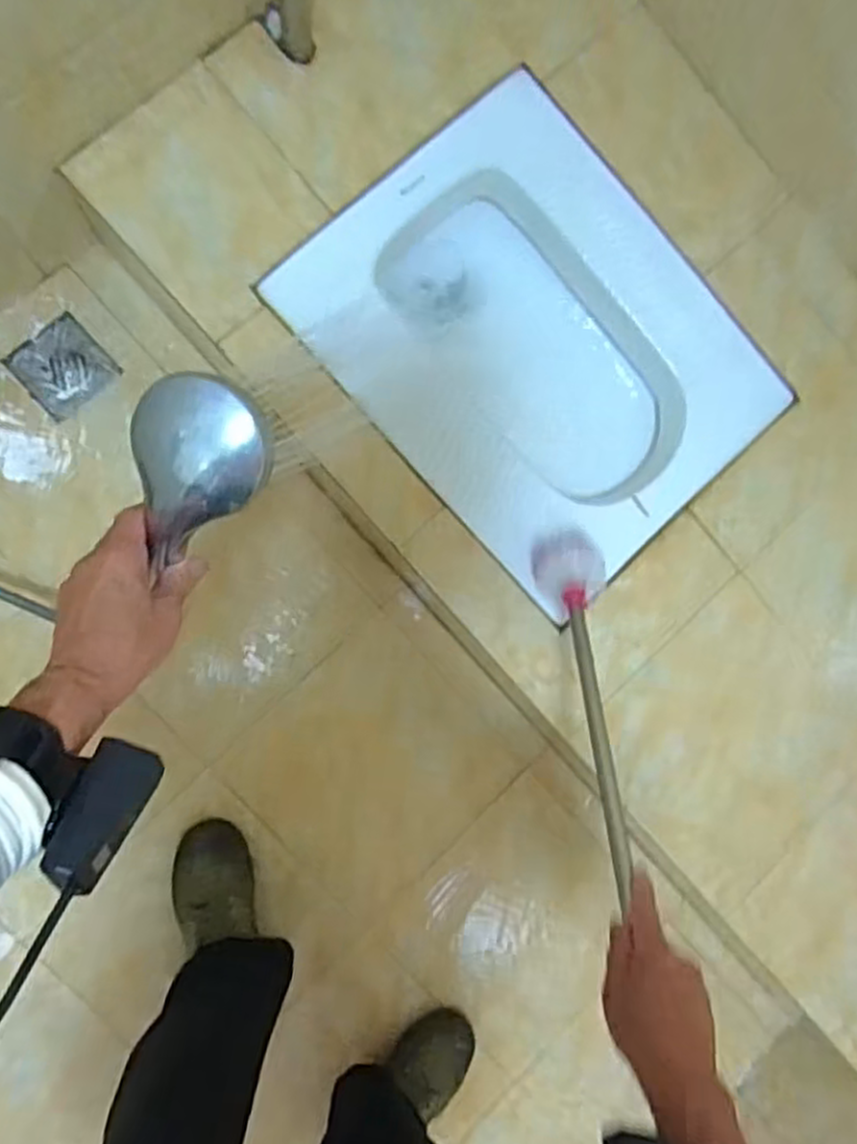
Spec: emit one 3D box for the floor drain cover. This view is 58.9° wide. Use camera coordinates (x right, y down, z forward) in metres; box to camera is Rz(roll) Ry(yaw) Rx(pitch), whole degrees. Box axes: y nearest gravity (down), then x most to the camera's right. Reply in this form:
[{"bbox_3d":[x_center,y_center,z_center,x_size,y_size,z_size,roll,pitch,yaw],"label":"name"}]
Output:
[{"bbox_3d":[-0.471,-0.263,0.979,0.107,0.005,0.095,-43,107,-13],"label":"floor drain cover"}]

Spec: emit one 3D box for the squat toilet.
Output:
[{"bbox_3d":[0.126,-0.273,0.969,0.432,0.167,0.523,-44,97,-4],"label":"squat toilet"}]

